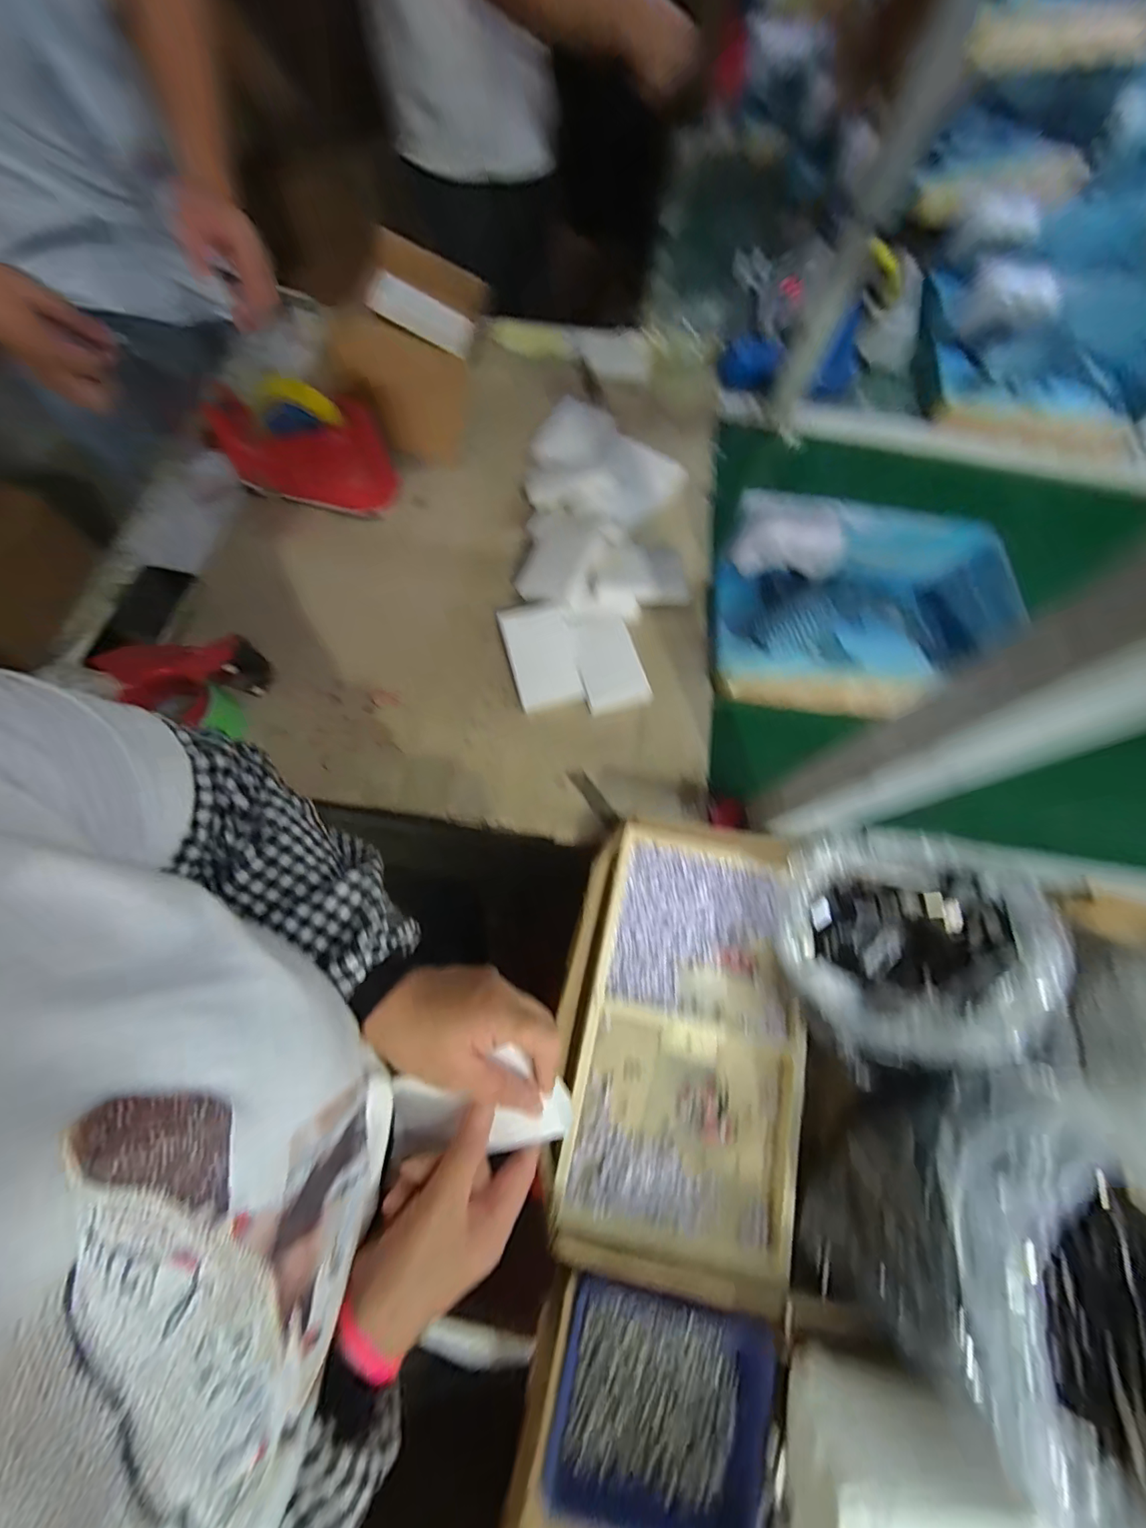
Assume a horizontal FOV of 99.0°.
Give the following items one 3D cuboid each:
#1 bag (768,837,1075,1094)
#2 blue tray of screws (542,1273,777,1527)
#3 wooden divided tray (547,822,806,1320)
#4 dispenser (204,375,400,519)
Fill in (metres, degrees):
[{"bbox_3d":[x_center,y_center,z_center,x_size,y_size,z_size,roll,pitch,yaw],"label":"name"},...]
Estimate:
[{"bbox_3d":[0.291,0.150,0.424,0.185,0.113,0.182,-7,71,-5],"label":"bag"},{"bbox_3d":[0.061,0.449,0.342,0.144,0.029,0.128,10,71,1],"label":"blue tray of screws"},{"bbox_3d":[0.102,0.233,0.440,0.206,0.046,0.342,11,71,1],"label":"wooden divided tray"},{"bbox_3d":[-0.333,-0.388,0.610,0.199,0.118,0.068,17,71,3],"label":"dispenser"}]

